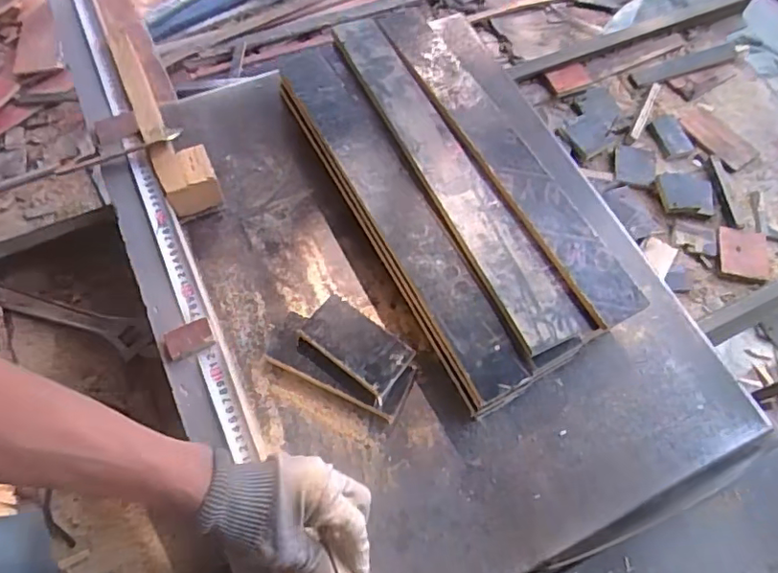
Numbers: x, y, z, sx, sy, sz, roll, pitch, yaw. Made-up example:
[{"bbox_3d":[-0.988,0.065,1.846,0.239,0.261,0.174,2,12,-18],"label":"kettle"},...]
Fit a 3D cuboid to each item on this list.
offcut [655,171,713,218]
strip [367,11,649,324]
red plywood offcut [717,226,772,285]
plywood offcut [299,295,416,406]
[{"bbox_3d":[0.438,-0.139,0.828,0.080,0.006,0.073,5,65,-1],"label":"offcut"},{"bbox_3d":[0.136,-0.171,0.701,0.069,0.018,0.502,-26,69,-15],"label":"strip"},{"bbox_3d":[0.497,-0.042,0.787,0.069,0.008,0.082,14,65,3],"label":"red plywood offcut"},{"bbox_3d":[-0.035,0.062,0.614,0.117,0.008,0.066,38,69,15],"label":"plywood offcut"}]

